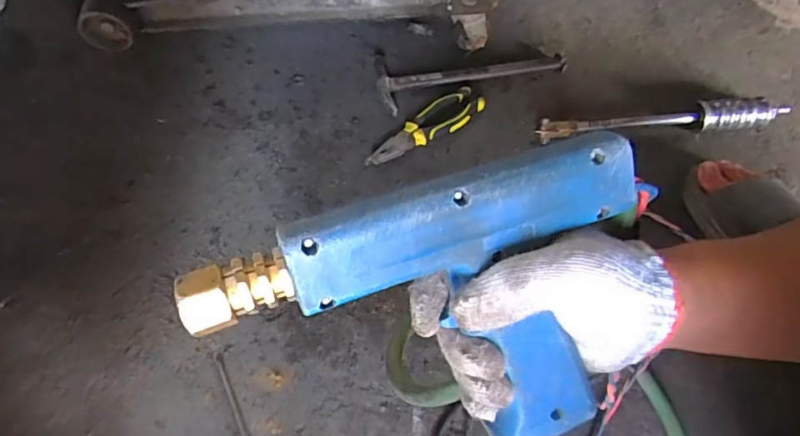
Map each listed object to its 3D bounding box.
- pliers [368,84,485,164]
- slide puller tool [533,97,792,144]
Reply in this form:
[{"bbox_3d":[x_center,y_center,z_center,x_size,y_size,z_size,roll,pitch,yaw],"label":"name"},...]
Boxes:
[{"bbox_3d":[0.041,-0.134,0.777,0.201,0.022,0.054,-34,66,-20],"label":"pliers"},{"bbox_3d":[0.389,-0.143,0.768,0.369,0.050,0.032,-5,59,-3],"label":"slide puller tool"}]

